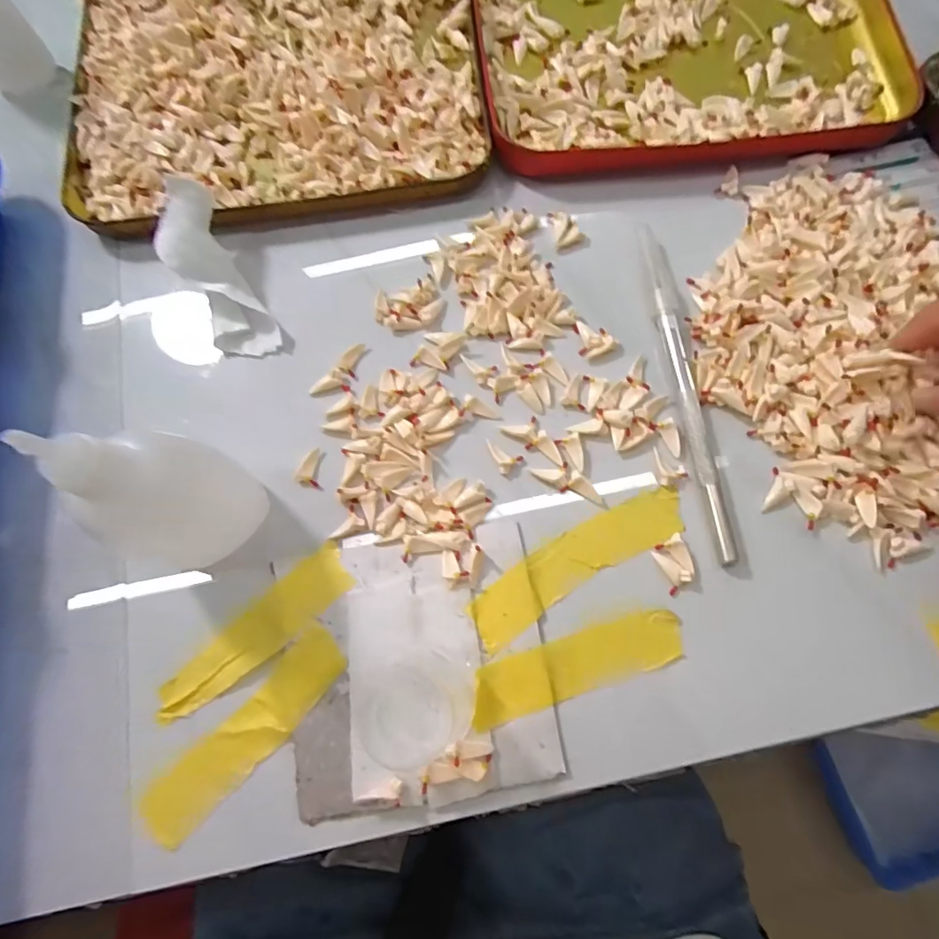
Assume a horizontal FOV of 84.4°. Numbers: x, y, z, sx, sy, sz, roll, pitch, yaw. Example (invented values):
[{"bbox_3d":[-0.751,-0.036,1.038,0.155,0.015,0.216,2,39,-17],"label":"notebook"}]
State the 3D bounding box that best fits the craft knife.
[{"bbox_3d":[0.088,-0.037,0.212,0.013,0.007,0.147,-6,73,1],"label":"craft knife"}]

